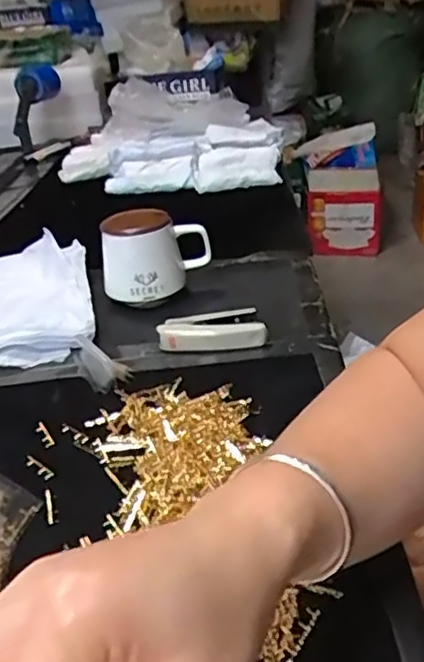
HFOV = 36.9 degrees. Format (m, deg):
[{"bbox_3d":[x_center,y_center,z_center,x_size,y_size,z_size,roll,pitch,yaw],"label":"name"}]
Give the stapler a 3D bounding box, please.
[{"bbox_3d":[0.000,-0.001,0.615,0.099,0.021,0.054,-4,28,1],"label":"stapler"}]

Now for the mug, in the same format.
[{"bbox_3d":[-0.060,-0.080,0.699,0.115,0.090,0.078,-4,28,1],"label":"mug"}]

